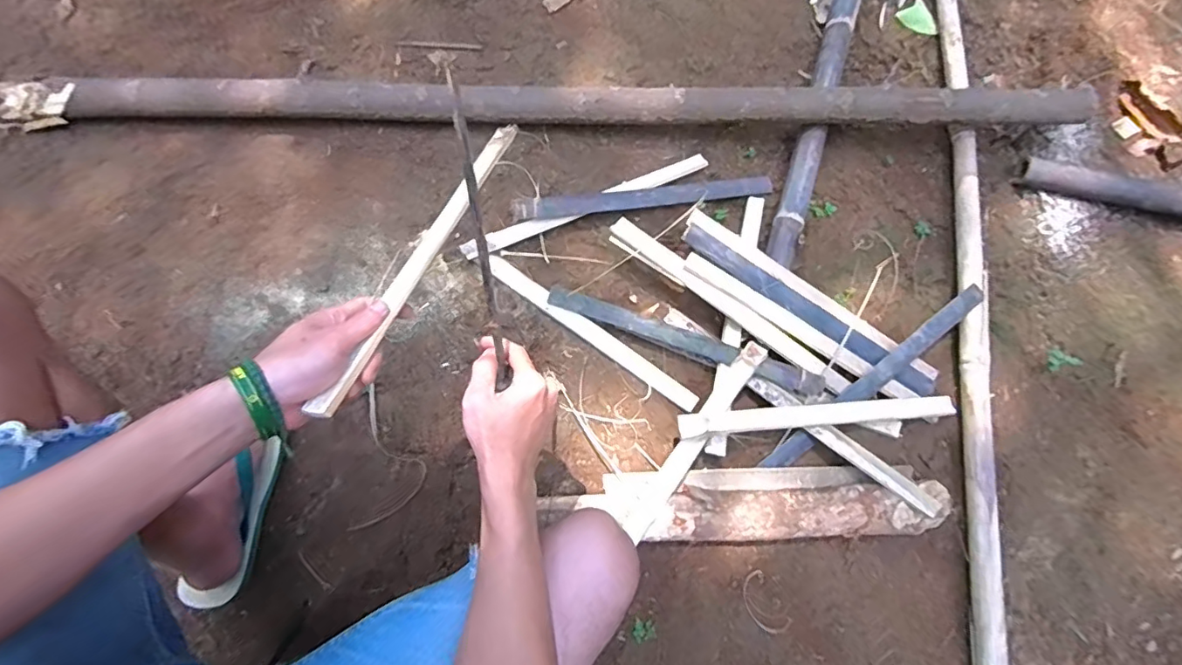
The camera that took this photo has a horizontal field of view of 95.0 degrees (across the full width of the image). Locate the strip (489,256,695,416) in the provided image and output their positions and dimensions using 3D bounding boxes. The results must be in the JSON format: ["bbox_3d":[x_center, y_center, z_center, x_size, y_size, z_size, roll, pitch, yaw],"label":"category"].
[{"bbox_3d":[0.000,-0.001,0.835,0.381,0.017,0.029,34,80,8],"label":"strip"}]

